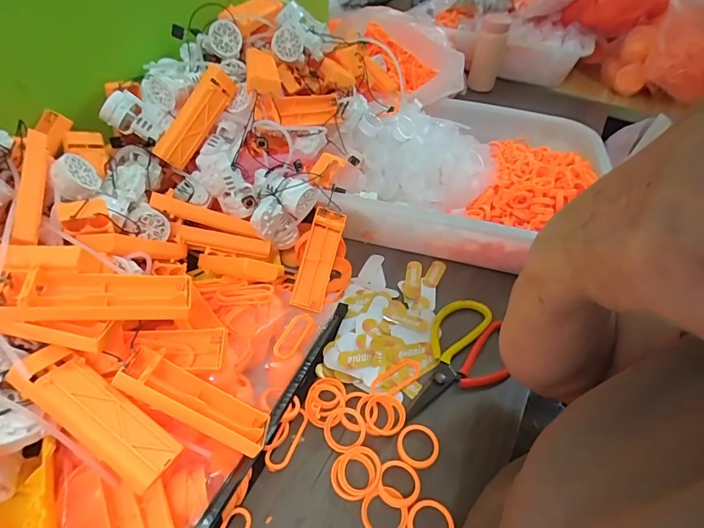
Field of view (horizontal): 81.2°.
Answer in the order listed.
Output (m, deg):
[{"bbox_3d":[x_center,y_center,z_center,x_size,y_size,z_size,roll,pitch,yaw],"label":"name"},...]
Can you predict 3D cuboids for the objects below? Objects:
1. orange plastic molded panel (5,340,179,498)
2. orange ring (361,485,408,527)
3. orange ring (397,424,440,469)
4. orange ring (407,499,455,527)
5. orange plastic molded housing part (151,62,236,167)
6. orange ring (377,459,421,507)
[{"bbox_3d":[-0.158,0.093,0.255,0.107,0.014,0.034,39,52,2],"label":"orange plastic molded panel"},{"bbox_3d":[0.024,0.188,0.310,0.035,0.005,0.033,2,46,-2],"label":"orange ring"},{"bbox_3d":[0.056,0.154,0.348,0.035,0.004,0.037,2,46,-2],"label":"orange ring"},{"bbox_3d":[0.059,0.196,0.306,0.034,0.004,0.035,2,46,-2],"label":"orange ring"},{"bbox_3d":[-0.164,-0.154,0.429,0.023,0.034,0.111,30,85,23],"label":"orange plastic molded housing part"},{"bbox_3d":[0.038,0.173,0.325,0.033,0.005,0.034,2,46,-2],"label":"orange ring"}]

